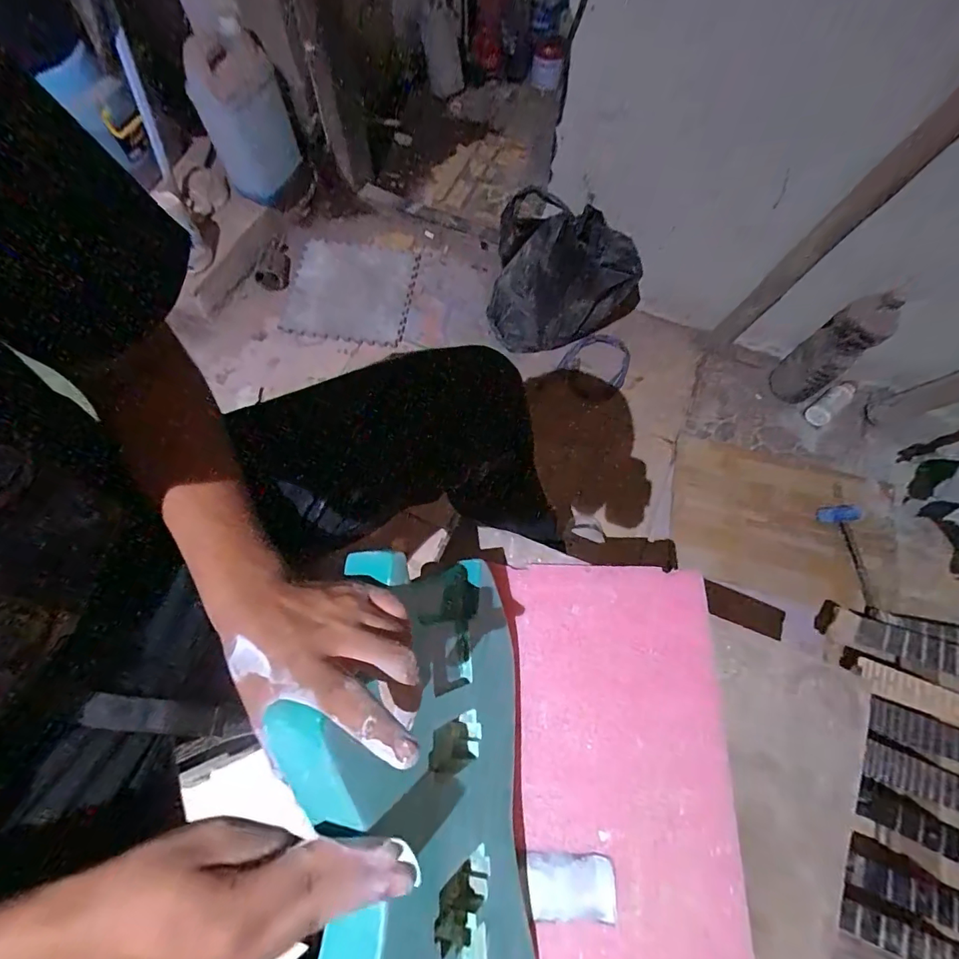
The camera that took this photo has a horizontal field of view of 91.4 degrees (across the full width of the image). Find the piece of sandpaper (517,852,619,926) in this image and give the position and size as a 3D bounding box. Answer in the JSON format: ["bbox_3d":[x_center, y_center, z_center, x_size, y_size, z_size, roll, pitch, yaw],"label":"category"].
[{"bbox_3d":[0.086,0.395,0.453,0.089,0.006,0.053,3,70,-1],"label":"piece of sandpaper"}]

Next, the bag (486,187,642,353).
[{"bbox_3d":[0.193,-0.417,1.025,0.326,0.340,0.117,5,69,0],"label":"bag"}]

